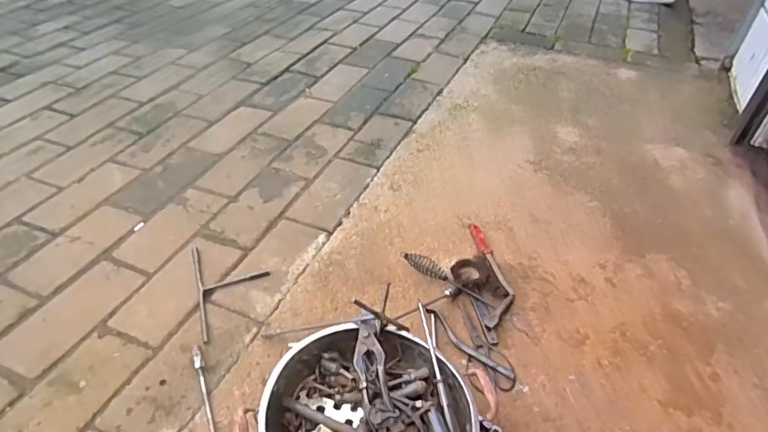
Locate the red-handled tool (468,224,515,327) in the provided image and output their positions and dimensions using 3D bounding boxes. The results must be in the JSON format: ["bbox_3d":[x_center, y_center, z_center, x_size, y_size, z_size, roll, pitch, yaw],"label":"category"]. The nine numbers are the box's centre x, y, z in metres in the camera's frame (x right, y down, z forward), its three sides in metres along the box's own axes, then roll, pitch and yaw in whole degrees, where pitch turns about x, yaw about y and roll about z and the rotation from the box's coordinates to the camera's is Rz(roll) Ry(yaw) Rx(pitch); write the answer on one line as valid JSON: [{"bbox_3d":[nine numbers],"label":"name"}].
[{"bbox_3d":[0.245,0.129,1.111,0.072,0.022,0.314,3,40,-1],"label":"red-handled tool"}]

